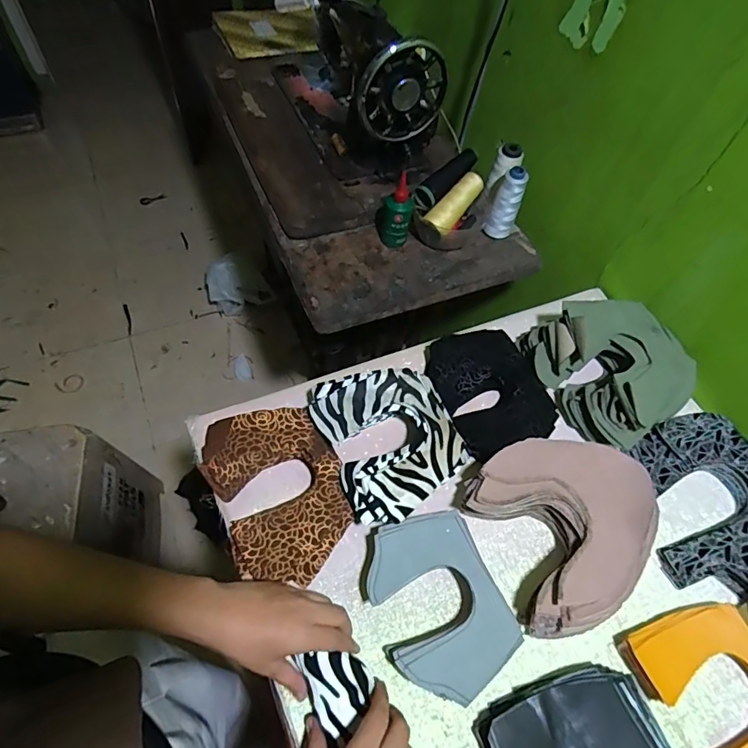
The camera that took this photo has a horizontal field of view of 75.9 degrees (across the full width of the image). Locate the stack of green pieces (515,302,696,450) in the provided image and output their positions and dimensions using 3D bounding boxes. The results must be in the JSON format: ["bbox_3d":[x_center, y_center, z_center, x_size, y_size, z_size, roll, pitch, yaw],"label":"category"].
[{"bbox_3d":[0.300,-0.017,0.612,0.176,0.080,0.193,-26,64,-20],"label":"stack of green pieces"}]

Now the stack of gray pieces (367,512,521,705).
[{"bbox_3d":[0.063,0.223,0.473,0.119,0.035,0.159,-18,62,-16],"label":"stack of gray pieces"}]

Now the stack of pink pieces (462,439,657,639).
[{"bbox_3d":[0.204,0.153,0.507,0.183,0.053,0.178,-22,63,-18],"label":"stack of pink pieces"}]

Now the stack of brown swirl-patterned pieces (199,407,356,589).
[{"bbox_3d":[-0.102,0.122,0.517,0.131,0.030,0.186,-22,63,-18],"label":"stack of brown swirl-patterned pieces"}]

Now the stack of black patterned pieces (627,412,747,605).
[{"bbox_3d":[0.387,0.145,0.552,0.182,0.032,0.185,-20,62,-17],"label":"stack of black patterned pieces"}]

